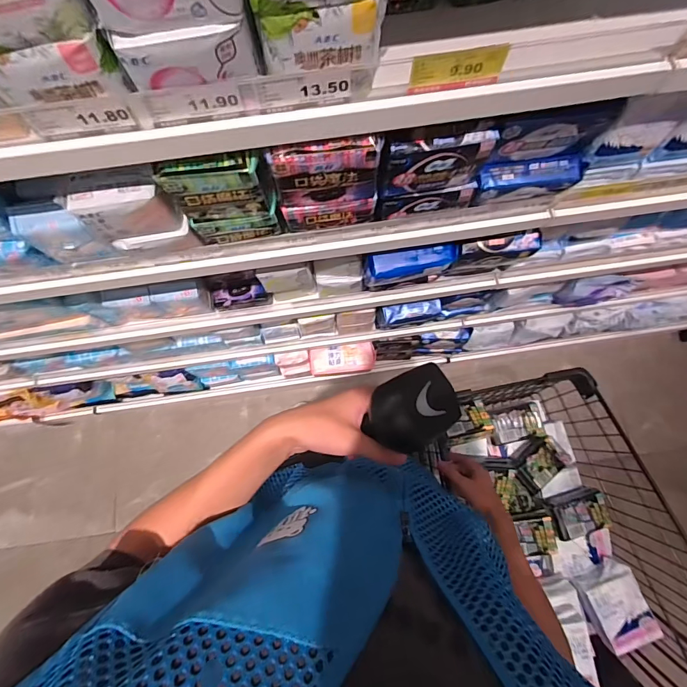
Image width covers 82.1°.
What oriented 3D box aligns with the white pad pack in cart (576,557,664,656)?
[{"bbox_3d":[0.544,0.522,0.780,0.106,0.053,0.140,-23,74,-6],"label":"white pad pack in cart"}]

